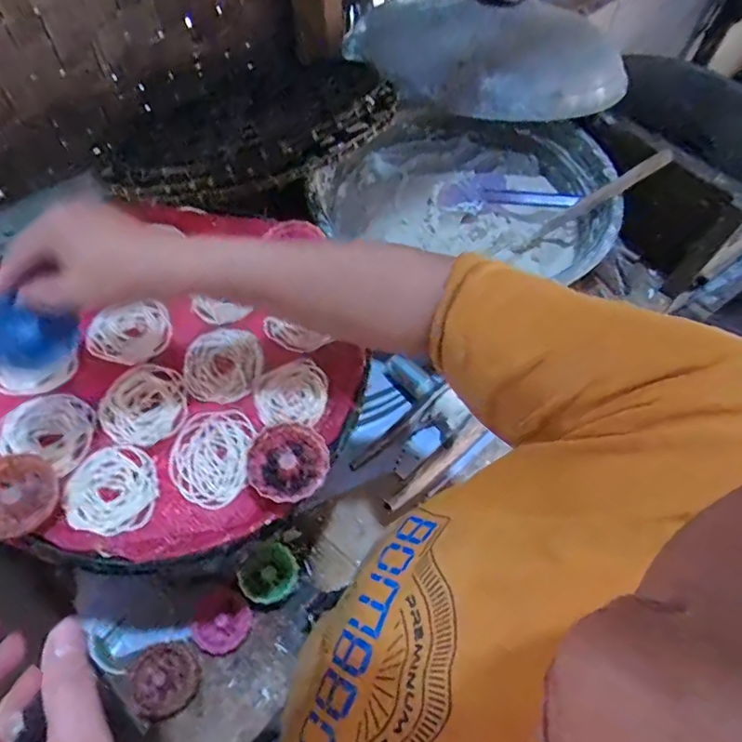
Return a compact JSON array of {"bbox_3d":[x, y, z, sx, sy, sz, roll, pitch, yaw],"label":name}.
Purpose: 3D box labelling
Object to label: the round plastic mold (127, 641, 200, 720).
[{"bbox_3d":[-0.216,0.320,0.543,0.064,0.028,0.066,-19,65,-13],"label":"round plastic mold"}]

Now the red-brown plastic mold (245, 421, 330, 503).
[{"bbox_3d":[-0.065,0.072,0.413,0.062,0.026,0.061,1,62,-3],"label":"red-brown plastic mold"}]

